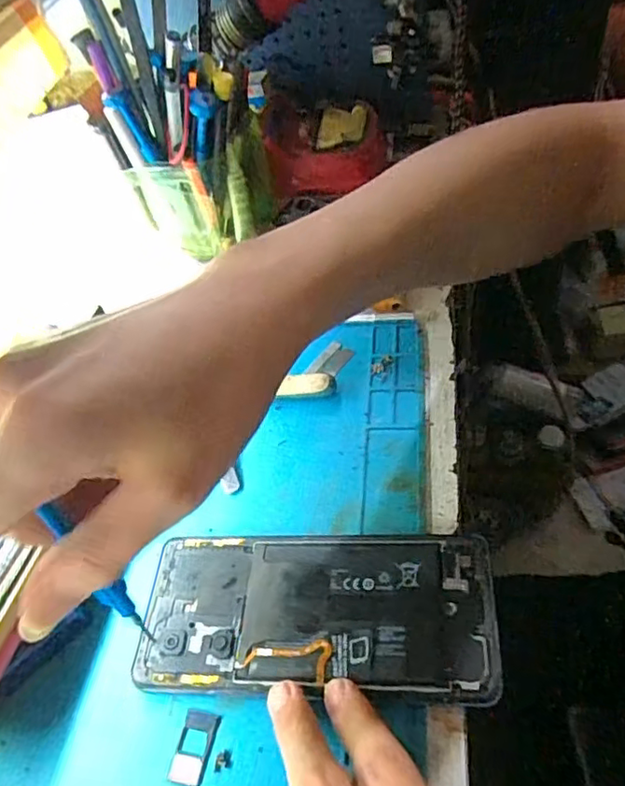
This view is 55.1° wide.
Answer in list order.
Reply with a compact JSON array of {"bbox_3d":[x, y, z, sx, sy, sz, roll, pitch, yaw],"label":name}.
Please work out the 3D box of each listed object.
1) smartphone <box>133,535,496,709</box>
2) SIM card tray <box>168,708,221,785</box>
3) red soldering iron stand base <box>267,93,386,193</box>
[{"bbox_3d":[0.001,0.097,0.272,0.158,0.005,0.072,-3,50,11],"label":"smartphone"},{"bbox_3d":[-0.050,0.148,0.251,0.015,0.004,0.027,4,50,16],"label":"SIM card tray"},{"bbox_3d":[0.010,-0.193,0.463,0.087,0.039,0.083,-10,48,5],"label":"red soldering iron stand base"}]

